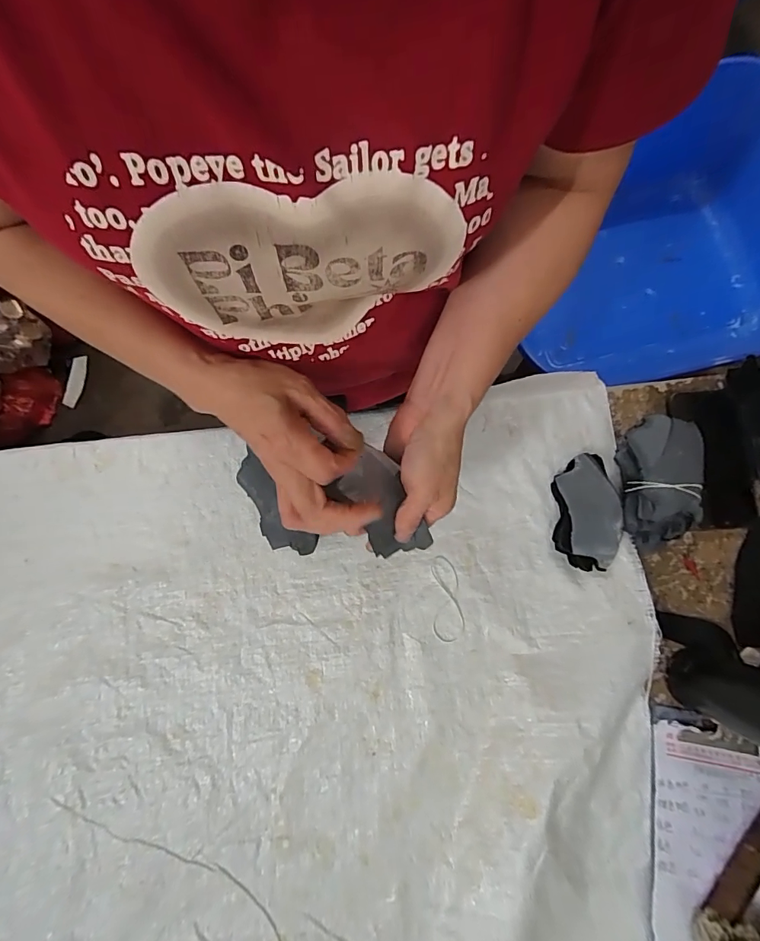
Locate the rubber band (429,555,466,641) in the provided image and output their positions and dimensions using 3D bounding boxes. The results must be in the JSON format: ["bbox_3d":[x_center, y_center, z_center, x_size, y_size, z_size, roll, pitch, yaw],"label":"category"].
[{"bbox_3d":[0.074,0.143,0.489,0.034,0.004,0.094,-6,80,-1],"label":"rubber band"}]

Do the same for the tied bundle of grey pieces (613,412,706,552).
[{"bbox_3d":[0.307,0.016,0.484,0.077,0.057,0.141,6,80,1],"label":"tied bundle of grey pieces"}]

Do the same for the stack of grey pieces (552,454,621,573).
[{"bbox_3d":[0.230,0.045,0.489,0.063,0.037,0.125,6,80,1],"label":"stack of grey pieces"}]

